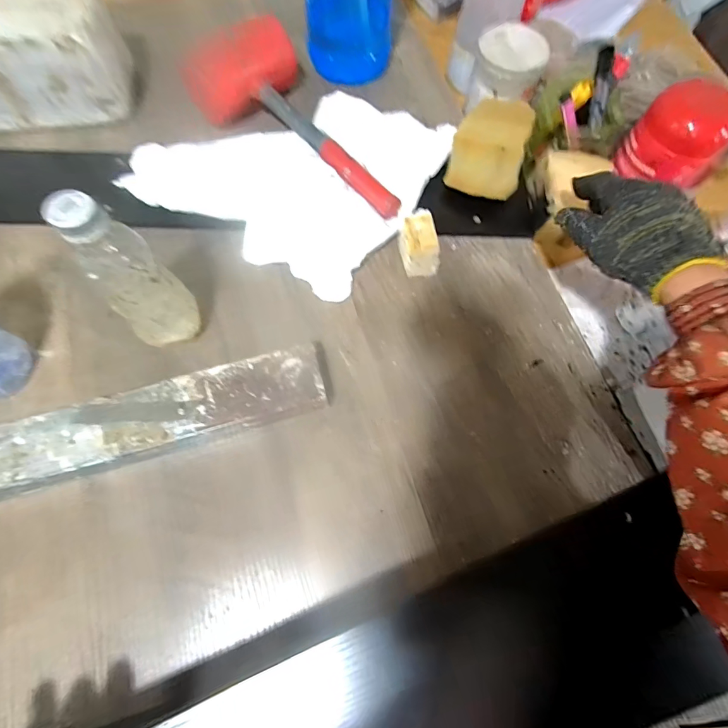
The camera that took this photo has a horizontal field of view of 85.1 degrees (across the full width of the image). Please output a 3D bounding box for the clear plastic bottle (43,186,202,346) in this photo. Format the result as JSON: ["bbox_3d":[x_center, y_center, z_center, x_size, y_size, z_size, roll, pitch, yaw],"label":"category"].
[{"bbox_3d":[-0.186,-0.062,0.329,0.059,0.167,0.046,-41,76,-15],"label":"clear plastic bottle"}]

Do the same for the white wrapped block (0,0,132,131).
[{"bbox_3d":[-0.391,-0.343,0.440,0.228,0.088,0.108,-6,70,-4],"label":"white wrapped block"}]

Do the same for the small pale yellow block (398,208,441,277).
[{"bbox_3d":[0.057,-0.127,0.423,0.031,0.048,0.059,-15,71,-7],"label":"small pale yellow block"}]

